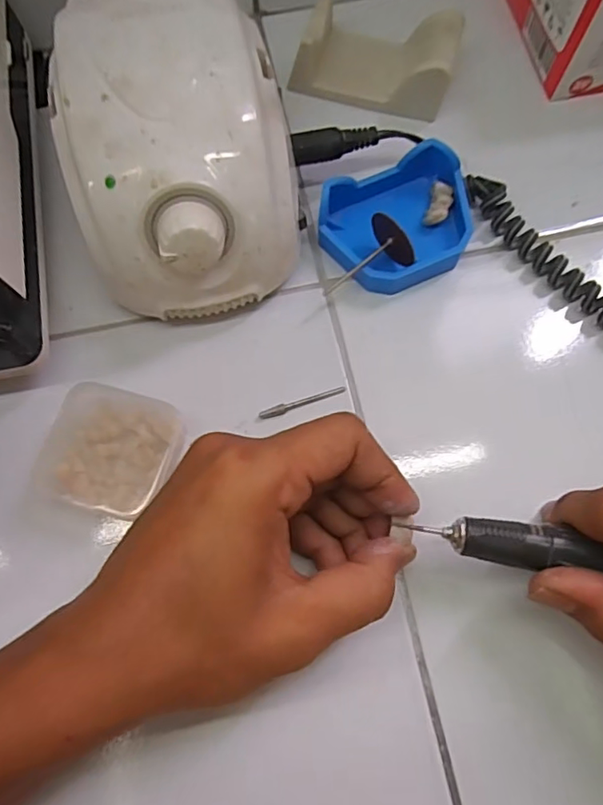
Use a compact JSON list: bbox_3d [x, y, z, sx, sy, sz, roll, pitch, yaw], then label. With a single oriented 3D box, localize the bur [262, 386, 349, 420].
[{"bbox_3d":[0.001,0.000,0.266,0.044,0.004,0.005,-19,75,-5],"label":"bur"}]

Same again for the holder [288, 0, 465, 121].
[{"bbox_3d":[0.044,-0.200,0.310,0.086,0.031,0.051,17,75,5],"label":"holder"}]

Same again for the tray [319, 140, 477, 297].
[{"bbox_3d":[0.052,-0.092,0.282,0.079,0.026,0.063,-24,75,-6],"label":"tray"}]

